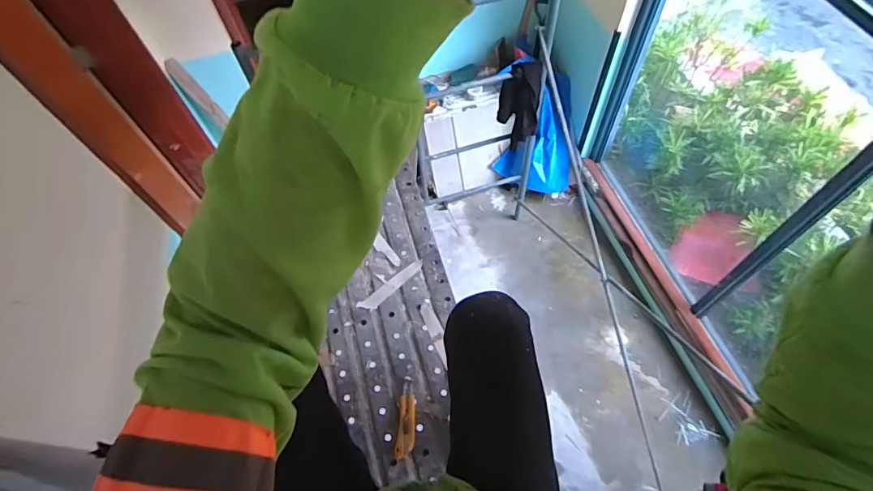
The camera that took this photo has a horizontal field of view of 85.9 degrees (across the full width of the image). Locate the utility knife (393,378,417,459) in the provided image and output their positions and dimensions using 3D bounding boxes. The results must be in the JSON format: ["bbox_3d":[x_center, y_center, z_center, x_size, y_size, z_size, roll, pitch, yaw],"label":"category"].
[{"bbox_3d":[-0.060,0.366,0.993,0.041,0.020,0.157,4,61,5],"label":"utility knife"}]

